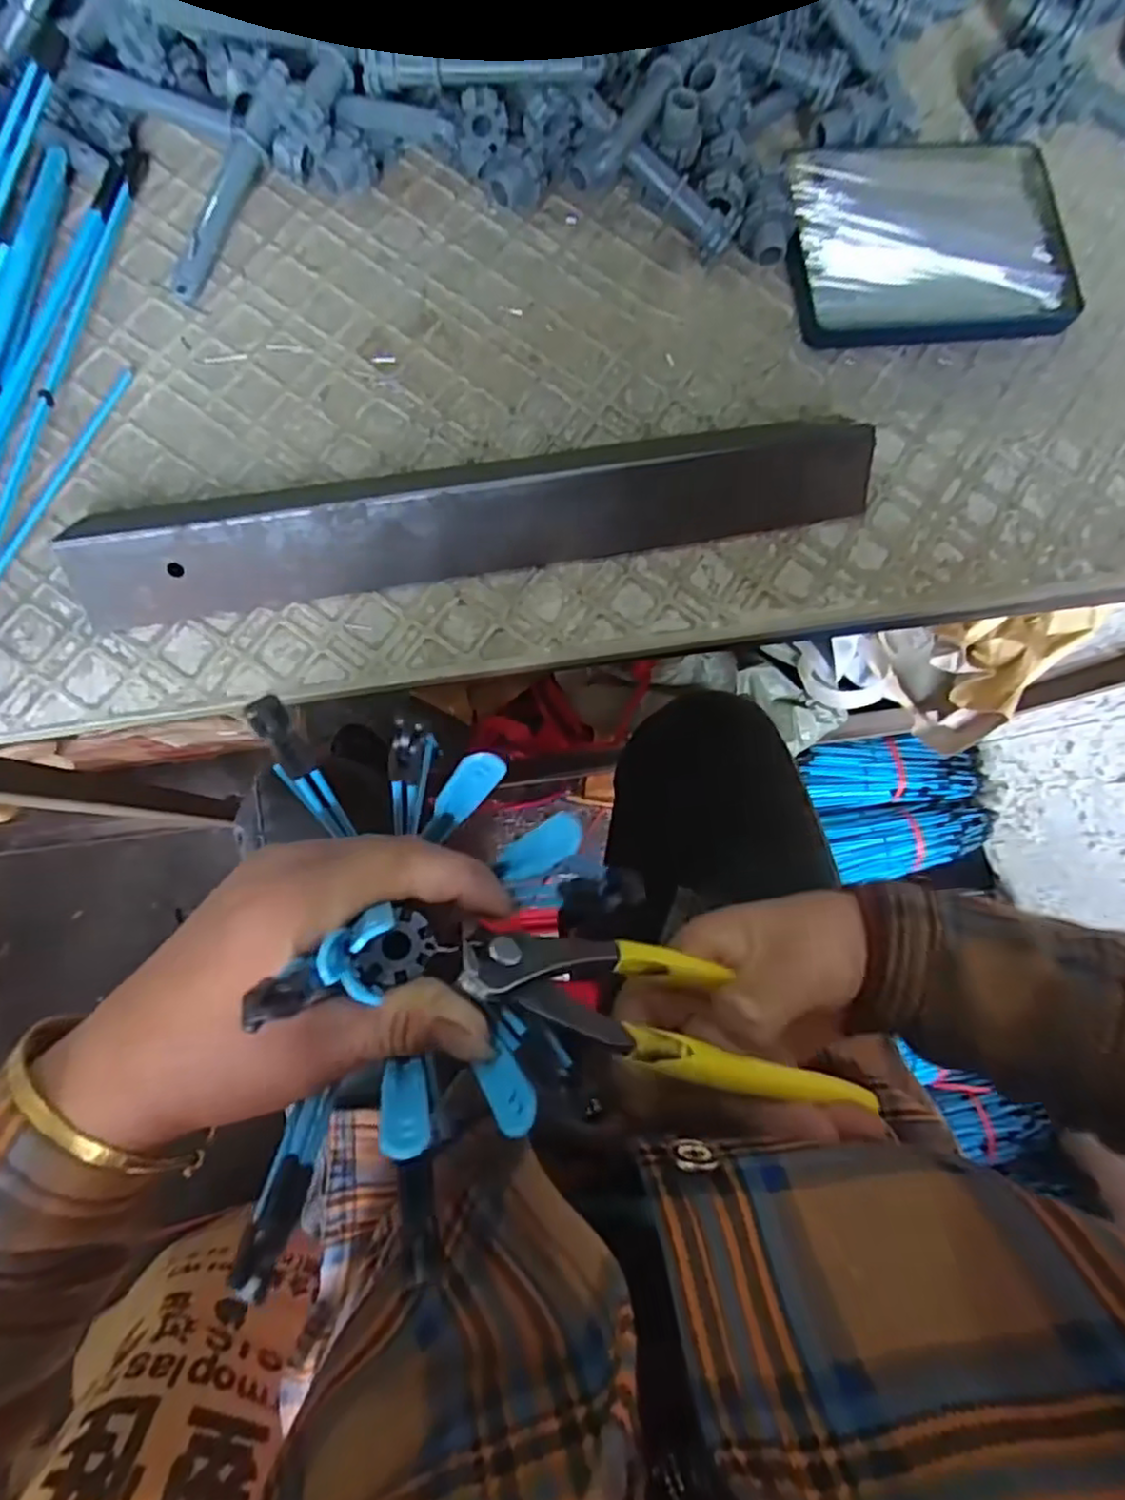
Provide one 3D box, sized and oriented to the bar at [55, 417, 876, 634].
[{"bbox_3d":[-0.028,-0.101,0.270,0.309,0.030,0.050,-11,83,-5],"label":"bar"}]

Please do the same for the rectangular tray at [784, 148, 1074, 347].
[{"bbox_3d":[0.168,-0.240,0.316,0.128,0.010,0.100,-4,83,-5],"label":"rectangular tray"}]

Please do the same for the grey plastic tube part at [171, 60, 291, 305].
[{"bbox_3d":[-0.137,-0.231,0.280,0.014,0.012,0.094,31,98,0],"label":"grey plastic tube part"}]

